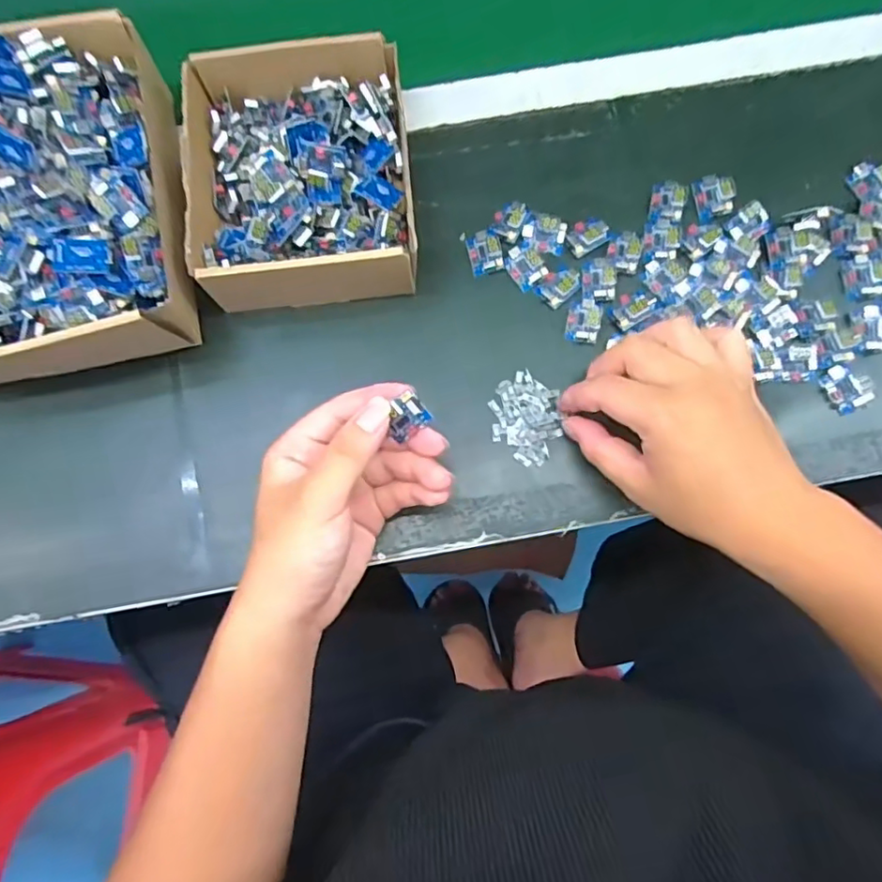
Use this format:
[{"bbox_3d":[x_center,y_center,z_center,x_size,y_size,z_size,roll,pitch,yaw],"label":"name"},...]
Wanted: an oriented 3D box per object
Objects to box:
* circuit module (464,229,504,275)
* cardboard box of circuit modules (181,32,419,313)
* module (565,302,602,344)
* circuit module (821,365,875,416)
[{"bbox_3d":[0.030,-0.132,0.414,0.022,0.005,0.031,-11,77,-1],"label":"circuit module"},{"bbox_3d":[-0.092,-0.182,0.405,0.140,0.056,0.177,-6,77,0],"label":"cardboard box of circuit modules"},{"bbox_3d":[0.096,-0.080,0.401,0.022,0.011,0.025,13,78,4],"label":"module"},{"bbox_3d":[0.265,-0.035,0.387,0.027,0.006,0.030,-23,78,-4],"label":"circuit module"}]

